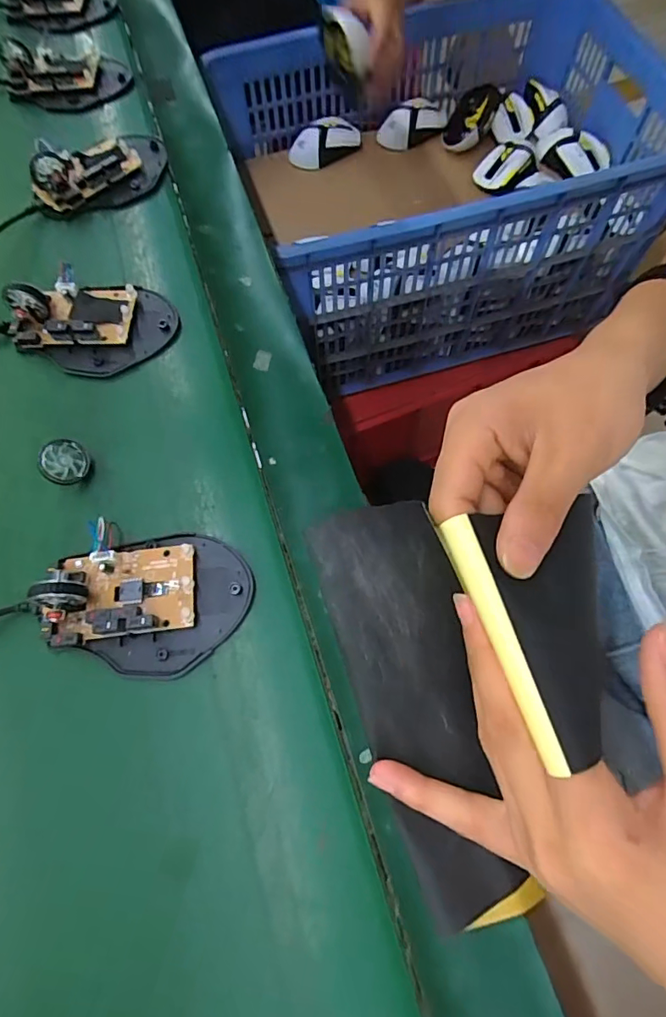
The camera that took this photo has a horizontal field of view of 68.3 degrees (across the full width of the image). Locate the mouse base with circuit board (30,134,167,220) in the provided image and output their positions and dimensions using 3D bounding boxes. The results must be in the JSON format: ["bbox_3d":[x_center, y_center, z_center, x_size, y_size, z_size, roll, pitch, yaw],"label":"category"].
[{"bbox_3d":[-0.183,-0.269,0.381,0.103,0.027,0.070,-25,69,-9],"label":"mouse base with circuit board"}]

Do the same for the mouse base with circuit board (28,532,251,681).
[{"bbox_3d":[-0.095,0.045,0.249,0.098,0.034,0.072,3,67,2],"label":"mouse base with circuit board"}]

